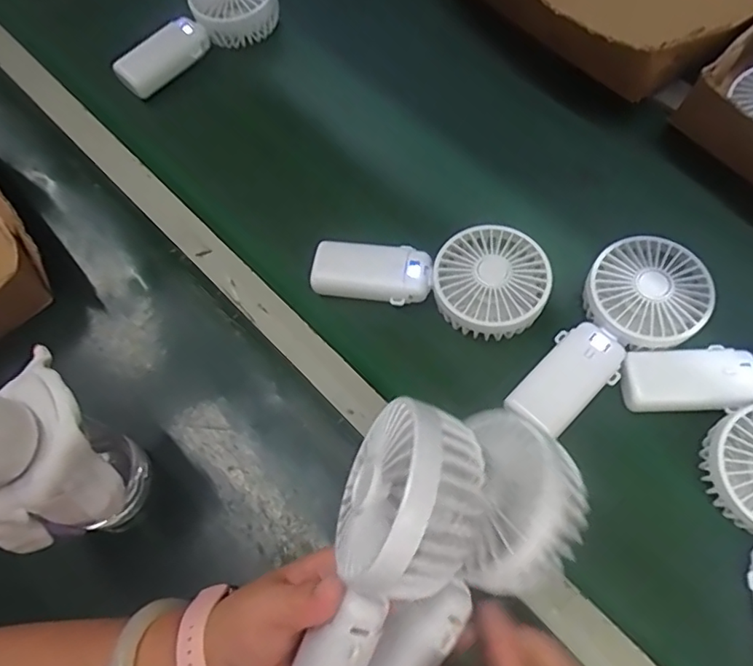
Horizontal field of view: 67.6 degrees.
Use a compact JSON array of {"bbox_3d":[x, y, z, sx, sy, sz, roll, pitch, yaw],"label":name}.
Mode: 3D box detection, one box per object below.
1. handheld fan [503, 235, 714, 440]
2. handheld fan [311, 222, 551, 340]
[{"bbox_3d":[0.175,0.002,0.426,0.174,0.042,0.083,-41,70,-17],"label":"handheld fan"},{"bbox_3d":[0.044,-0.053,0.450,0.178,0.031,0.086,17,65,9],"label":"handheld fan"}]

